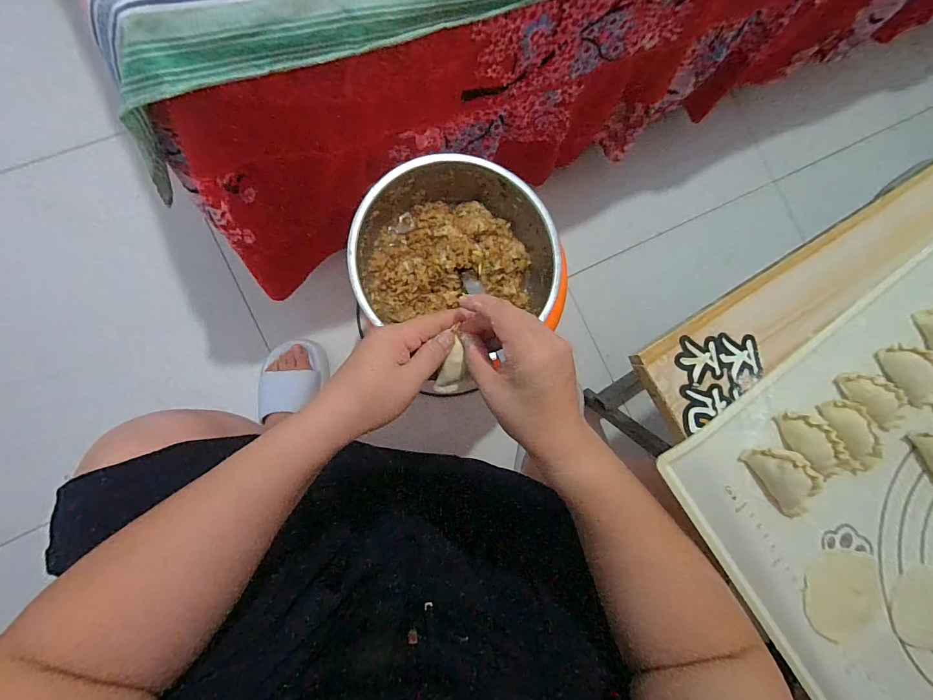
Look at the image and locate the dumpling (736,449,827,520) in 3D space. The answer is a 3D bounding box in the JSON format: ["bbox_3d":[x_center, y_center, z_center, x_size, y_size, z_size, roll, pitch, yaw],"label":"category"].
[{"bbox_3d":[0.234,0.094,0.294,0.032,0.019,0.062,-38,92,-9],"label":"dumpling"}]

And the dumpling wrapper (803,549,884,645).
[{"bbox_3d":[0.286,0.182,0.305,0.067,0.005,0.067,1,86,-9],"label":"dumpling wrapper"}]

